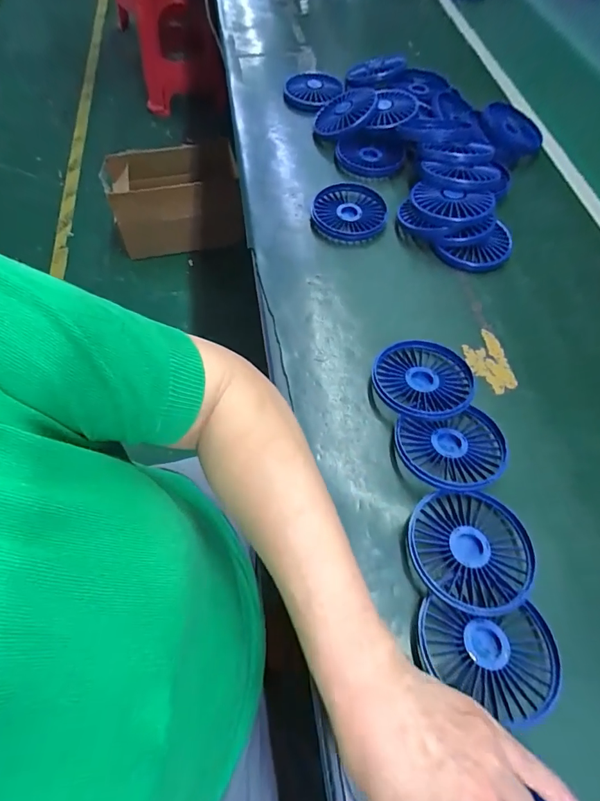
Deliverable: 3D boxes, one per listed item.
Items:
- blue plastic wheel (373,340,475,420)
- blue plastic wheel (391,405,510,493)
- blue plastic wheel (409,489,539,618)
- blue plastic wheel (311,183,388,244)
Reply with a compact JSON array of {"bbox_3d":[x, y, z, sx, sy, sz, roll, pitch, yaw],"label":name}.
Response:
[{"bbox_3d":[0.110,-0.019,0.363,0.085,0.024,0.080,1,62,-2],"label":"blue plastic wheel"},{"bbox_3d":[0.125,0.040,0.332,0.085,0.022,0.068,-7,63,-6],"label":"blue plastic wheel"},{"bbox_3d":[0.125,0.108,0.298,0.085,0.014,0.083,-3,62,-4],"label":"blue plastic wheel"},{"bbox_3d":[0.058,-0.221,0.483,0.083,0.017,0.087,1,62,-2],"label":"blue plastic wheel"}]

